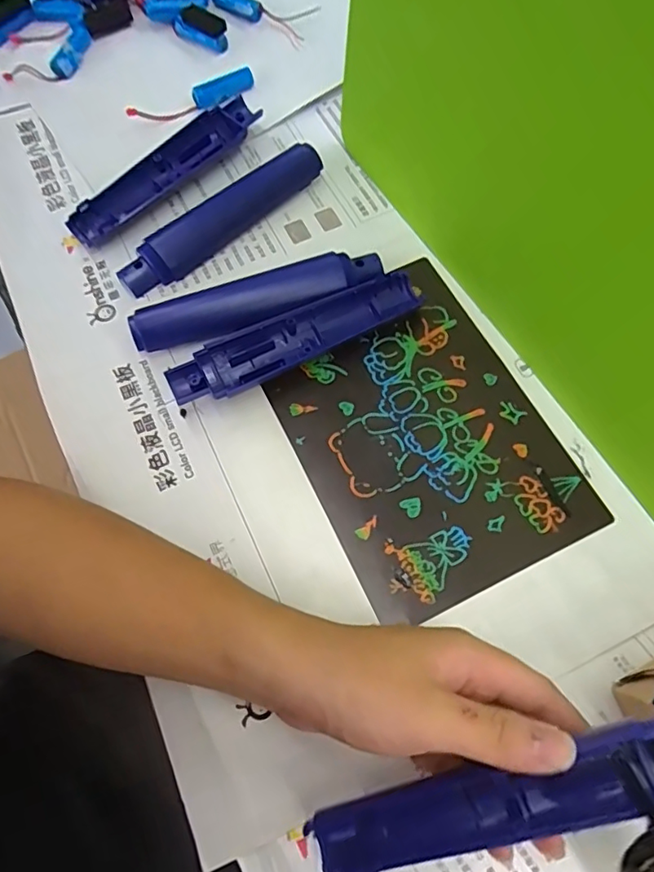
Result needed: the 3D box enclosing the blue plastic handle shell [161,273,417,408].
[{"bbox_3d":[-0.018,-0.062,0.359,0.167,0.020,0.037,-25,67,-9],"label":"blue plastic handle shell"}]

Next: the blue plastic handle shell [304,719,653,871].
[{"bbox_3d":[0.075,0.147,0.228,0.168,0.023,0.033,-19,65,8],"label":"blue plastic handle shell"}]

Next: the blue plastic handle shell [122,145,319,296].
[{"bbox_3d":[-0.073,-0.153,0.396,0.164,0.020,0.029,-40,70,-15],"label":"blue plastic handle shell"}]

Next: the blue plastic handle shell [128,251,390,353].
[{"bbox_3d":[-0.044,-0.090,0.369,0.165,0.016,0.034,-21,66,-7],"label":"blue plastic handle shell"}]

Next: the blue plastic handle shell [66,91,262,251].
[{"bbox_3d":[-0.122,-0.200,0.423,0.038,0.025,0.165,41,76,18],"label":"blue plastic handle shell"}]

